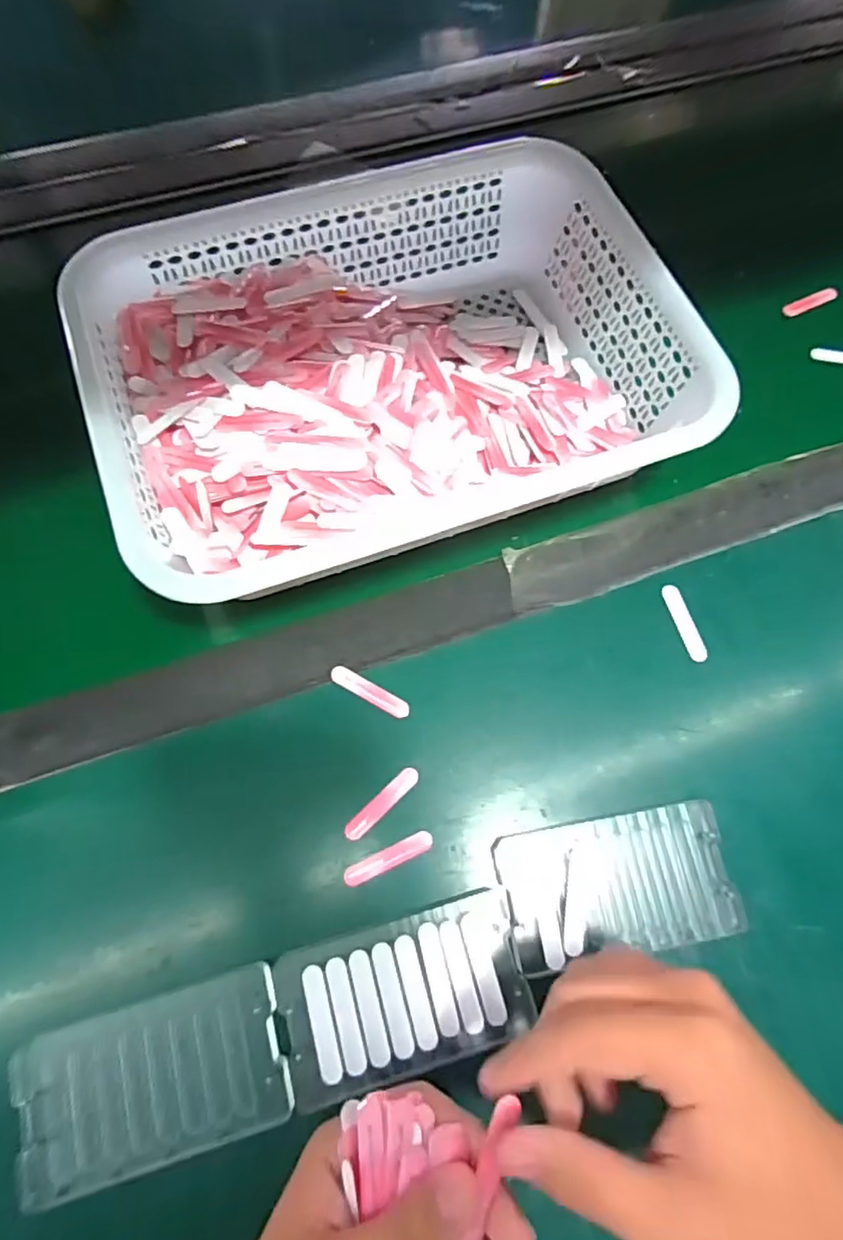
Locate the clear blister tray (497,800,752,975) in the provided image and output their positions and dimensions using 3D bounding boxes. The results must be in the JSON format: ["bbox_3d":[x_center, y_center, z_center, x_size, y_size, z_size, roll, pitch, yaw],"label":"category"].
[{"bbox_3d":[0.107,0.143,0.331,0.125,0.018,0.068,-9,71,-5],"label":"clear blister tray"}]

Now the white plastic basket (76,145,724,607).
[{"bbox_3d":[-0.020,-0.161,0.396,0.348,0.077,0.255,-20,72,-9],"label":"white plastic basket"}]

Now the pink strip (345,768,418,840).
[{"bbox_3d":[-0.022,0.104,0.344,0.051,0.007,0.010,-42,77,-15],"label":"pink strip"}]

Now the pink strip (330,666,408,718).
[{"bbox_3d":[-0.031,0.043,0.363,0.051,0.005,0.010,28,72,8],"label":"pink strip"}]

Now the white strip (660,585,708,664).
[{"bbox_3d":[0.167,0.001,0.384,0.011,0.004,0.051,-16,72,-7],"label":"white strip"}]

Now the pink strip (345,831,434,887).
[{"bbox_3d":[-0.018,0.131,0.334,0.051,0.004,0.011,-24,73,-10],"label":"pink strip"}]

